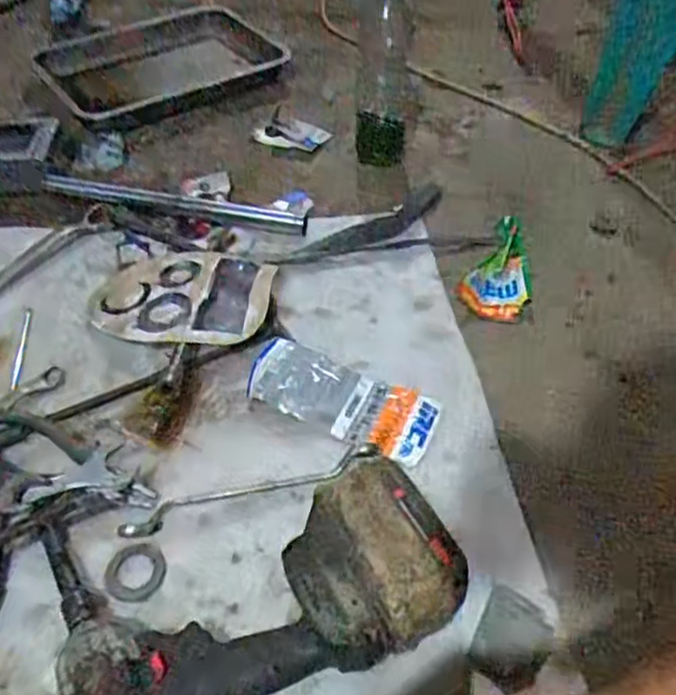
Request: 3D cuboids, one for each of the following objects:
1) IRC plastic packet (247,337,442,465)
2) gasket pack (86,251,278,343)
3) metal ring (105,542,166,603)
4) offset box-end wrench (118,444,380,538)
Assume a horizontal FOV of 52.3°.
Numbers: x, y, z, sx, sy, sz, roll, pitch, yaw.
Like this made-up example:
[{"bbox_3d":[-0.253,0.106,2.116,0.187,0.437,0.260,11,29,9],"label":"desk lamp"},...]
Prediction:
[{"bbox_3d":[0.004,0.045,0.637,0.173,0.012,0.078,19,48,17],"label":"IRC plastic packet"},{"bbox_3d":[-0.164,-0.057,0.712,0.187,0.016,0.140,2,44,12],"label":"gasket pack"},{"bbox_3d":[-0.156,0.172,0.530,0.044,0.006,0.046,1,45,-1],"label":"metal ring"},{"bbox_3d":[-0.069,0.113,0.557,0.210,0.017,0.029,-14,49,-13],"label":"offset box-end wrench"}]

